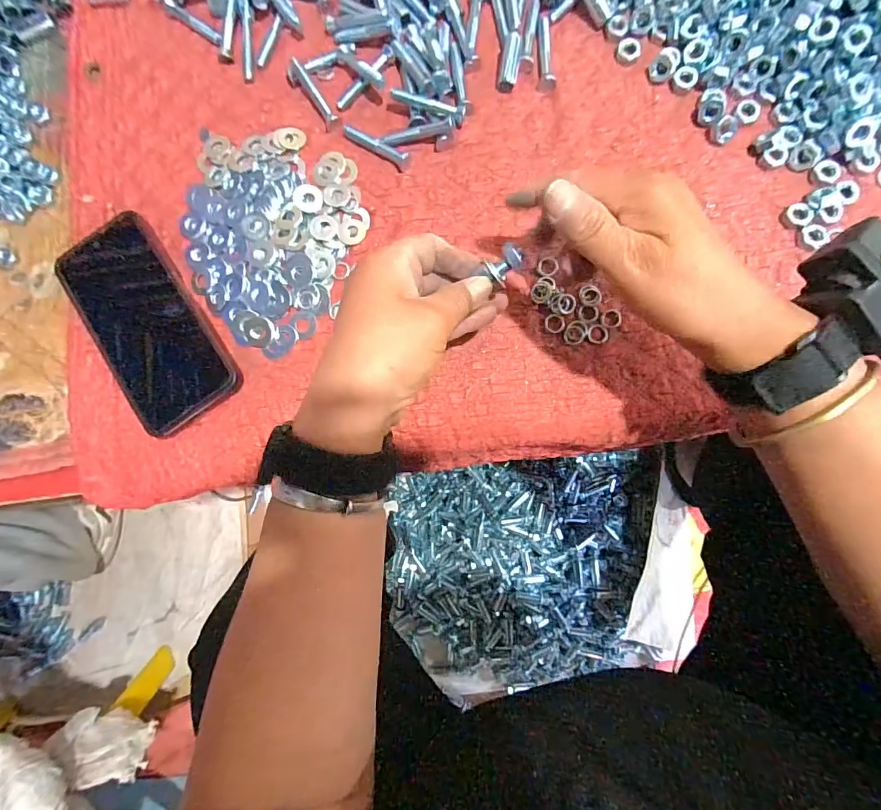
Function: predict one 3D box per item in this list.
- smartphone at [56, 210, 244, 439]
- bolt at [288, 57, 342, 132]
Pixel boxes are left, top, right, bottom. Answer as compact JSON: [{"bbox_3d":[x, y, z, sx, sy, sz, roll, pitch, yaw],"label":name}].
[{"bbox_3d":[-0.221,-0.062,0.329,0.077,0.016,0.162,-33,88,-6],"label":"smartphone"},{"bbox_3d":[-0.100,-0.240,0.343,0.013,0.010,0.059,-36,84,2],"label":"bolt"}]

